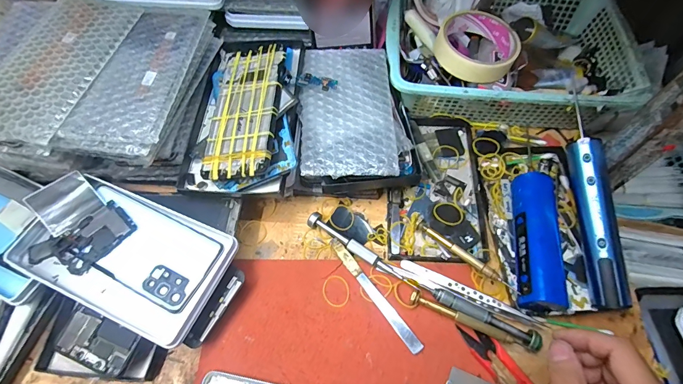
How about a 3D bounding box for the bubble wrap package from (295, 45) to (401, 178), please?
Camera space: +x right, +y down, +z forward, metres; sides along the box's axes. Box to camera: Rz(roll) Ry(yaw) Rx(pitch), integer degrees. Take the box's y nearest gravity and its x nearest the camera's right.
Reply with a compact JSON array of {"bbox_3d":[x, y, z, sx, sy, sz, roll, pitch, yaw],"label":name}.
[{"bbox_3d":[0.006,-0.091,0.371,0.093,0.011,0.168,-3,62,-1],"label":"bubble wrap package"}]

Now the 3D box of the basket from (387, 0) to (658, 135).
[{"bbox_3d":[0.191,-0.165,0.439,0.268,0.075,0.190,7,62,4],"label":"basket"}]

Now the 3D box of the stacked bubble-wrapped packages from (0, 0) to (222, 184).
[{"bbox_3d":[-0.249,-0.105,0.366,0.206,0.085,0.175,4,62,3],"label":"stacked bubble-wrapped packages"}]

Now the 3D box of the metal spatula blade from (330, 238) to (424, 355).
[{"bbox_3d":[0.029,0.094,0.338,0.012,0.004,0.126,-34,67,-16],"label":"metal spatula blade"}]

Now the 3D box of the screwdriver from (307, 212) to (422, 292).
[{"bbox_3d":[0.020,0.059,0.355,0.126,0.013,0.013,31,66,16],"label":"screwdriver"}]

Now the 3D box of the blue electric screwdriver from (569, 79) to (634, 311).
[{"bbox_3d":[0.239,0.006,0.339,0.032,0.022,0.195,-1,78,0],"label":"blue electric screwdriver"}]

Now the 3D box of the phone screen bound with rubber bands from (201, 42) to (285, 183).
[{"bbox_3d":[-0.097,-0.084,0.361,0.071,0.007,0.149,-5,65,14],"label":"phone screen bound with rubber bands"}]

